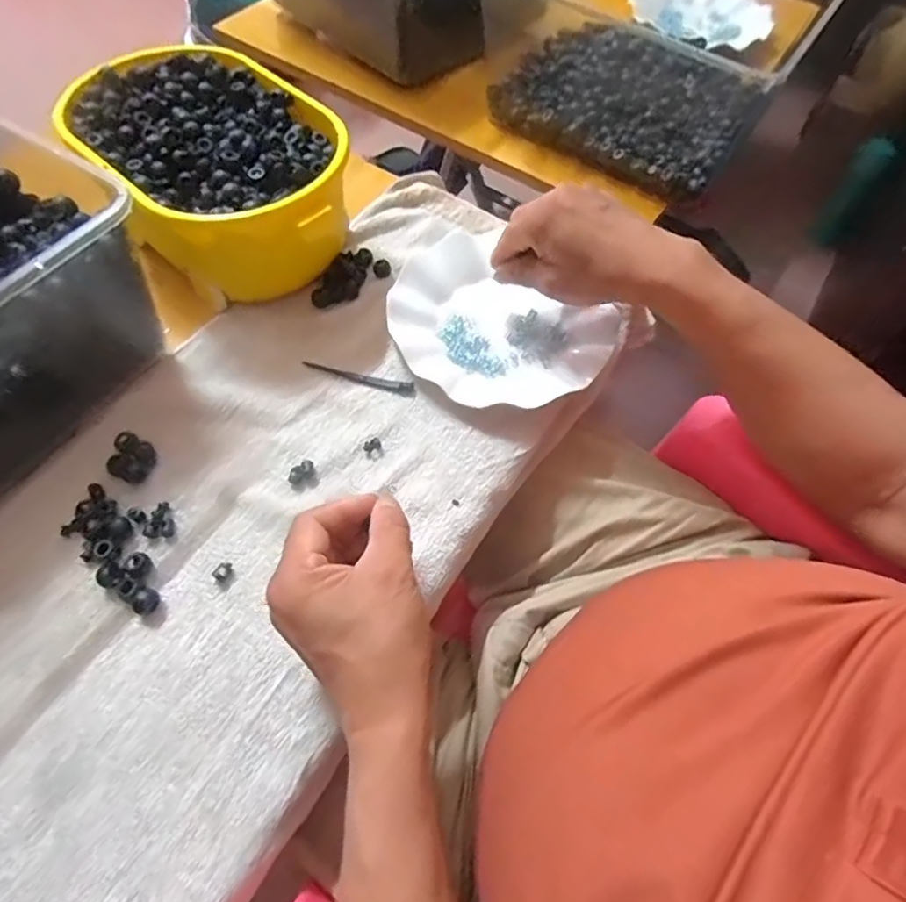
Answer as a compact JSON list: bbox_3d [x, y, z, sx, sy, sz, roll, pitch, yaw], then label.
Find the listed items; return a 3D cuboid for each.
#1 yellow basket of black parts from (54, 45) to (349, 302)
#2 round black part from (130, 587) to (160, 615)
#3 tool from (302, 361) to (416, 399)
[{"bbox_3d":[-0.184,-0.215,0.473,0.166,0.104,0.239,-40,70,-22],"label":"yellow basket of black parts"},{"bbox_3d":[-0.192,0.093,0.357,0.017,0.012,0.015,31,63,14],"label":"round black part"},{"bbox_3d":[-0.073,-0.059,0.451,0.092,0.005,0.011,17,61,7],"label":"tool"}]

